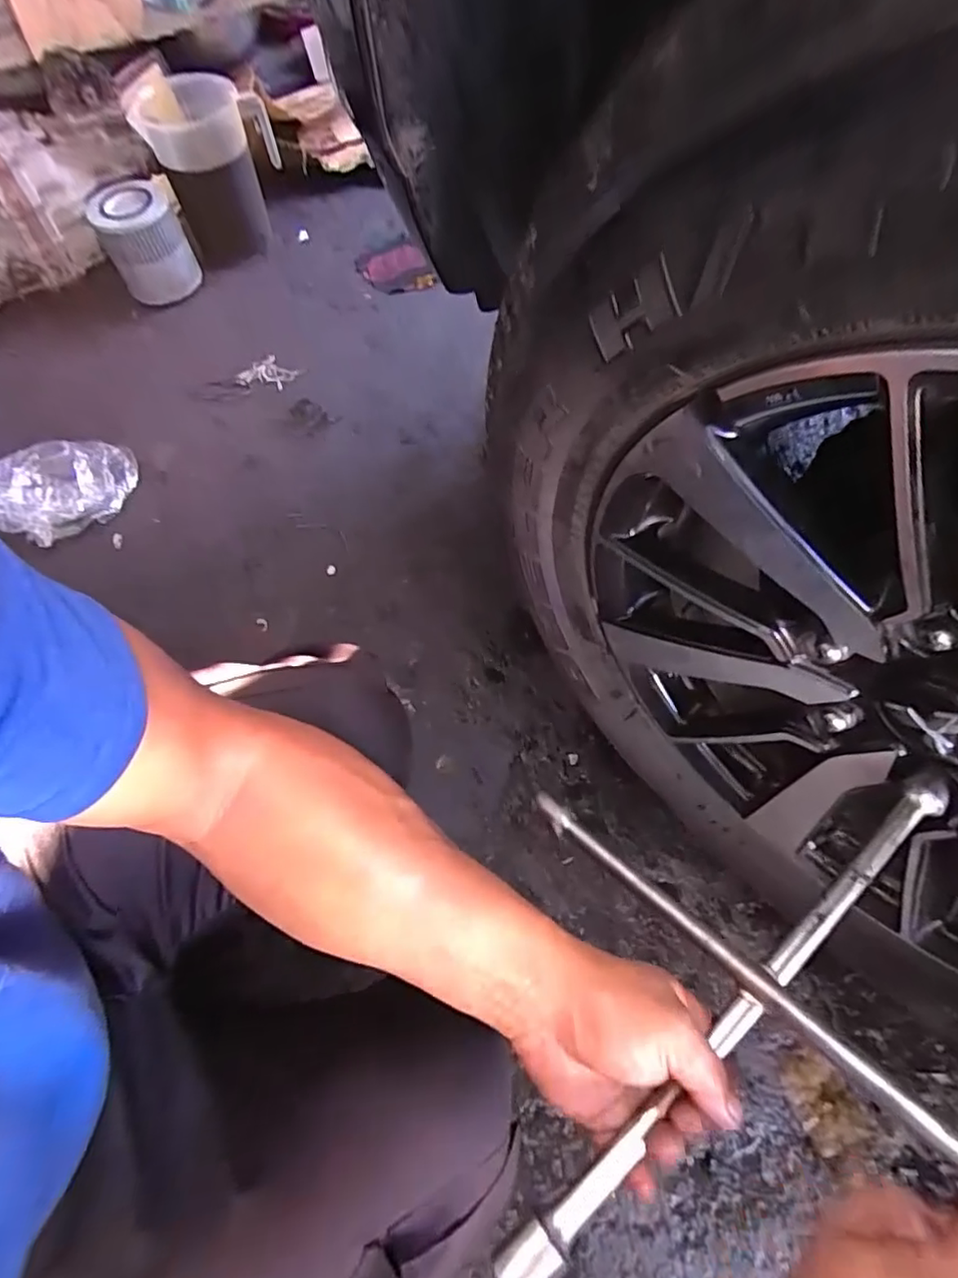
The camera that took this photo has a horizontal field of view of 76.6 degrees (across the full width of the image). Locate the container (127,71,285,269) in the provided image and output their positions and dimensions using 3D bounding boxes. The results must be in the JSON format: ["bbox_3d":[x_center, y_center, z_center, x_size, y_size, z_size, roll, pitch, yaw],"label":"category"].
[{"bbox_3d":[-0.509,-0.922,1.210,0.231,0.260,0.195,-19,65,-8],"label":"container"}]

